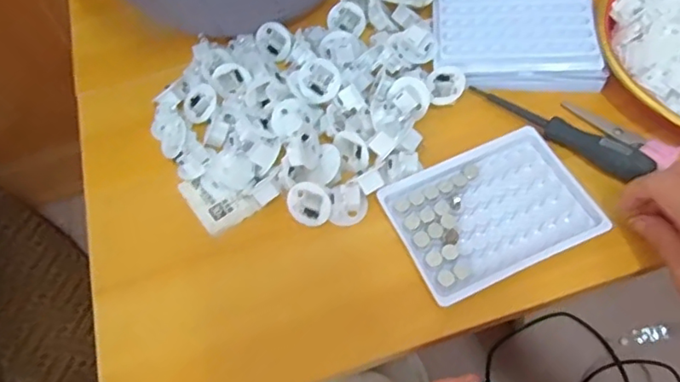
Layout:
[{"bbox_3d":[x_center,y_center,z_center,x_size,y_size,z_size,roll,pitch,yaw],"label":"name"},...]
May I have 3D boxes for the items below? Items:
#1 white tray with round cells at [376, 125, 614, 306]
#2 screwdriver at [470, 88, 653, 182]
[{"bbox_3d":[0.104,0.013,0.392,0.130,0.010,0.097,-22,60,-9],"label":"white tray with round cells"},{"bbox_3d":[0.159,-0.049,0.419,0.136,0.017,0.020,35,67,22],"label":"screwdriver"}]

